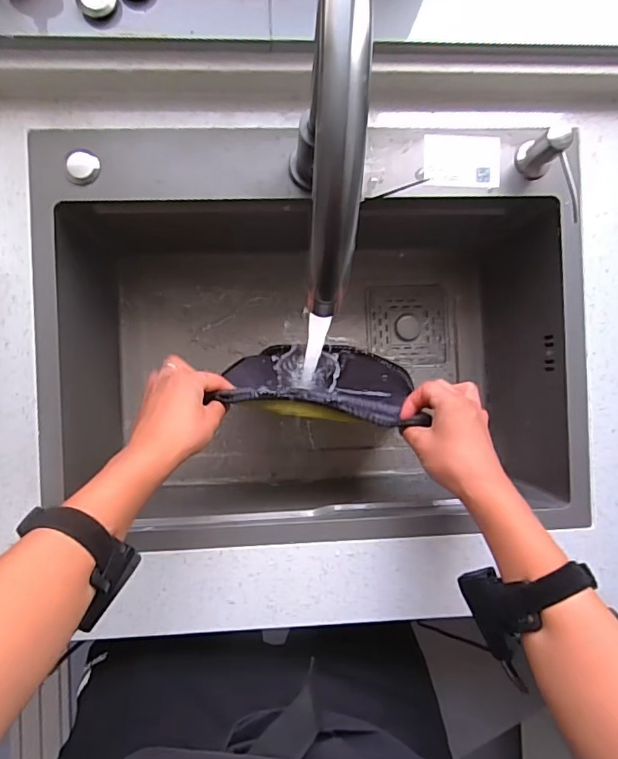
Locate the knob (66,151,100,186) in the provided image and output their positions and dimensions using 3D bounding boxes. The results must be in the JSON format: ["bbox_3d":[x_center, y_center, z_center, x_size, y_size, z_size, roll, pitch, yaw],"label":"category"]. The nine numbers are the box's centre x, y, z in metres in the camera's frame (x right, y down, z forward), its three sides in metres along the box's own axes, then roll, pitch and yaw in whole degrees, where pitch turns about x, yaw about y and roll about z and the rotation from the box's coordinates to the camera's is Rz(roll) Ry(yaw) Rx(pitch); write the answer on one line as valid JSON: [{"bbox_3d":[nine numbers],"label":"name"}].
[{"bbox_3d":[-0.235,-0.219,0.528,0.032,0.008,0.033,0,91,-6],"label":"knob"}]

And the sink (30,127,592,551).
[{"bbox_3d":[0.008,-0.050,0.657,0.597,0.237,0.447,-2,90,-3],"label":"sink"}]

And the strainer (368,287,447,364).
[{"bbox_3d":[0.152,-0.082,0.780,0.121,0.008,0.120,-3,90,-3],"label":"strainer"}]

